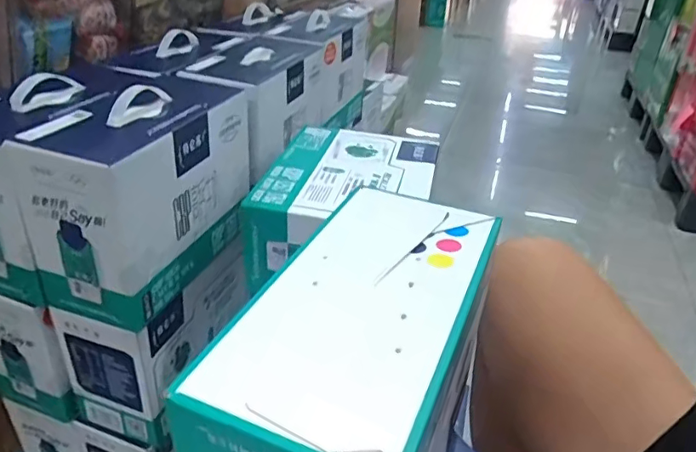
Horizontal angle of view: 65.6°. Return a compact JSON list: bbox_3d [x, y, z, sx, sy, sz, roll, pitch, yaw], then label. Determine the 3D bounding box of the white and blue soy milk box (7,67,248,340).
[{"bbox_3d":[-0.242,-0.054,0.683,0.126,0.212,0.281,12,32,14],"label":"white and blue soy milk box"}]

